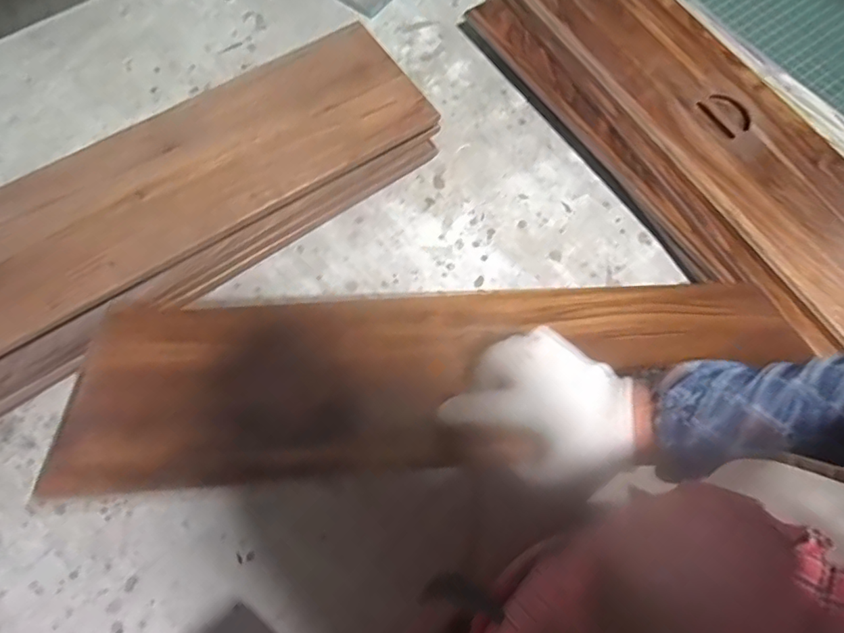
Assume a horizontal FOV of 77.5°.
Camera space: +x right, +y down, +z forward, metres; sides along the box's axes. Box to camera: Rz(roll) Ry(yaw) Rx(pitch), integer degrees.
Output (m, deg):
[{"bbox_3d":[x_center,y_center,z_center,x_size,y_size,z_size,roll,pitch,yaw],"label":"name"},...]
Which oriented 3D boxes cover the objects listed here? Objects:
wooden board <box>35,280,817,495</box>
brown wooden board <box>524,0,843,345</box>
[{"bbox_3d":[0.054,0.040,0.455,0.632,0.026,0.167,-2,52,-11],"label":"wooden board"},{"bbox_3d":[0.375,-0.246,0.653,0.188,0.024,0.624,-30,72,-11],"label":"brown wooden board"}]

